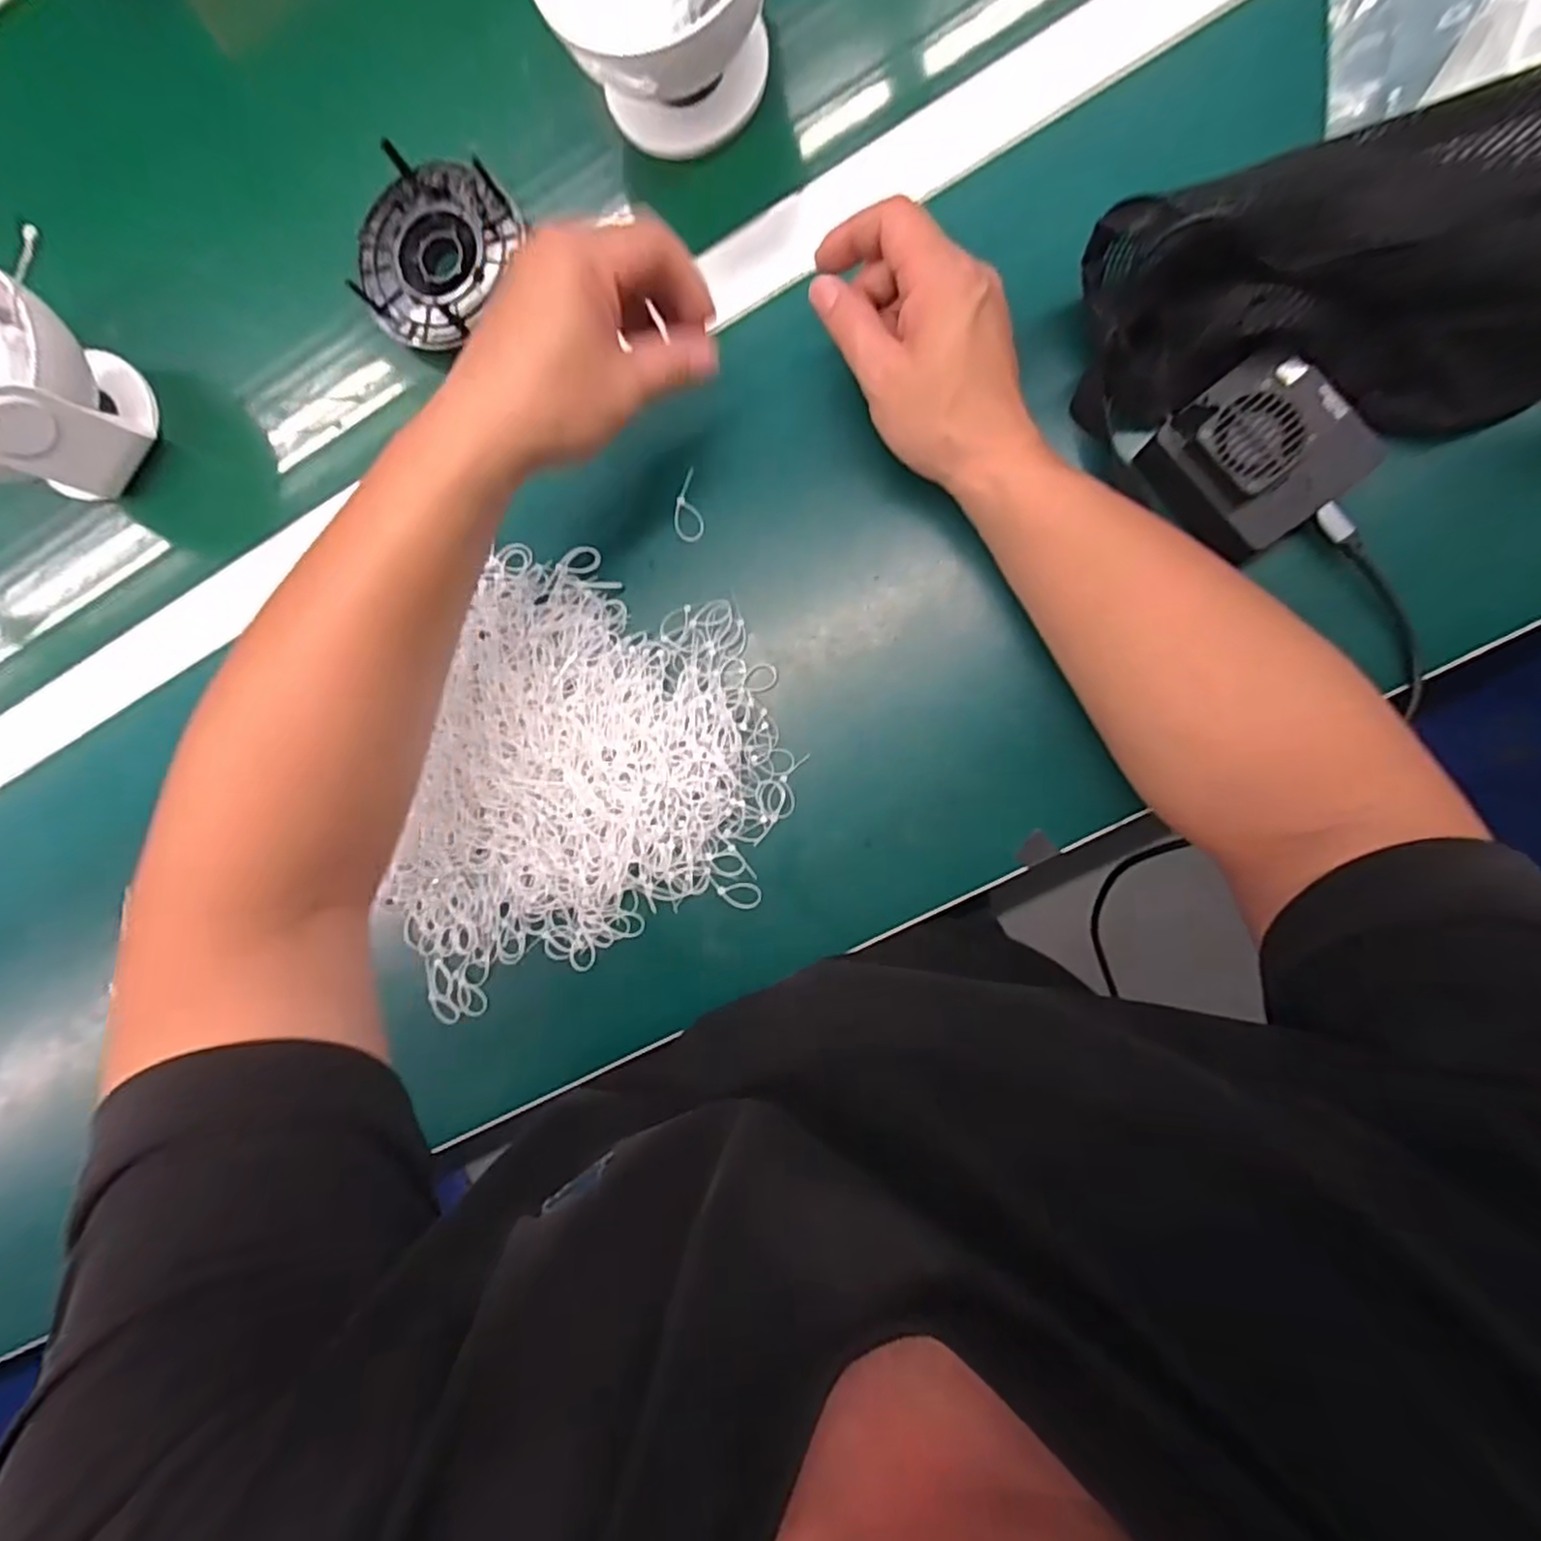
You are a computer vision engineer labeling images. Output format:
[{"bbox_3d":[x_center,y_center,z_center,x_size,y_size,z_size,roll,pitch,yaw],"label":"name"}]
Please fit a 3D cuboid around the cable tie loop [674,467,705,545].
[{"bbox_3d":[-0.049,-0.151,0.395,0.017,0.004,0.039,-11,91,7],"label":"cable tie loop"}]

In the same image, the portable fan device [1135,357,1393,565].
[{"bbox_3d":[0.231,-0.150,0.330,0.069,0.042,0.074,-35,88,7],"label":"portable fan device"}]

